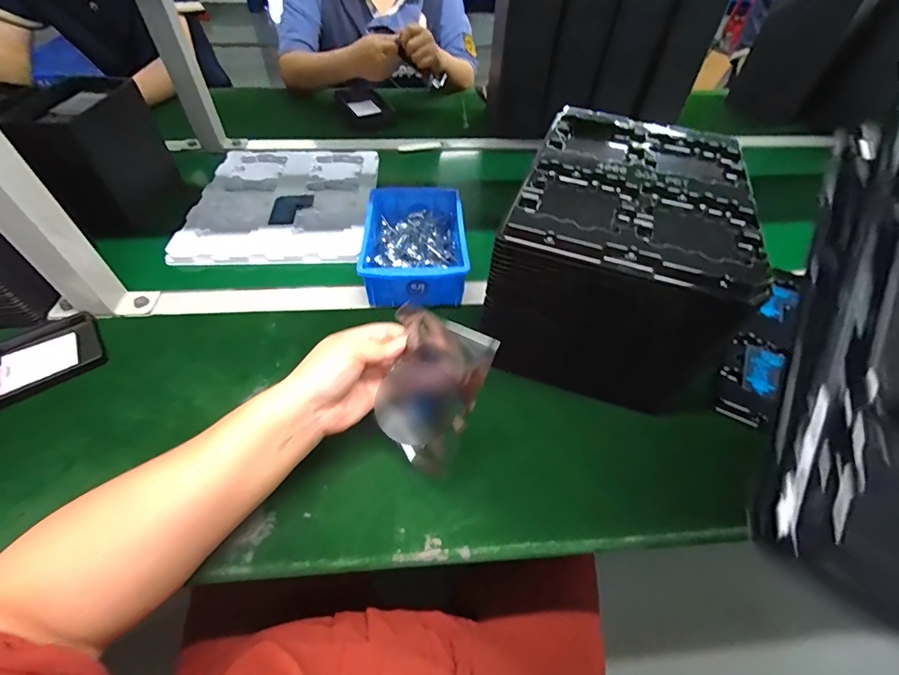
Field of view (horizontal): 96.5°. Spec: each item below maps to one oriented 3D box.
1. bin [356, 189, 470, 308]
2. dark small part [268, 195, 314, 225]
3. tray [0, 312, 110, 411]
[{"bbox_3d":[-0.047,-0.131,0.552,0.127,0.062,0.196,-1,49,-3],"label":"bin"},{"bbox_3d":[-0.247,-0.201,0.635,0.062,0.016,0.077,-6,50,-7],"label":"dark small part"},{"bbox_3d":[-0.470,0.030,0.430,0.164,0.015,0.101,-31,57,-26],"label":"tray"}]

